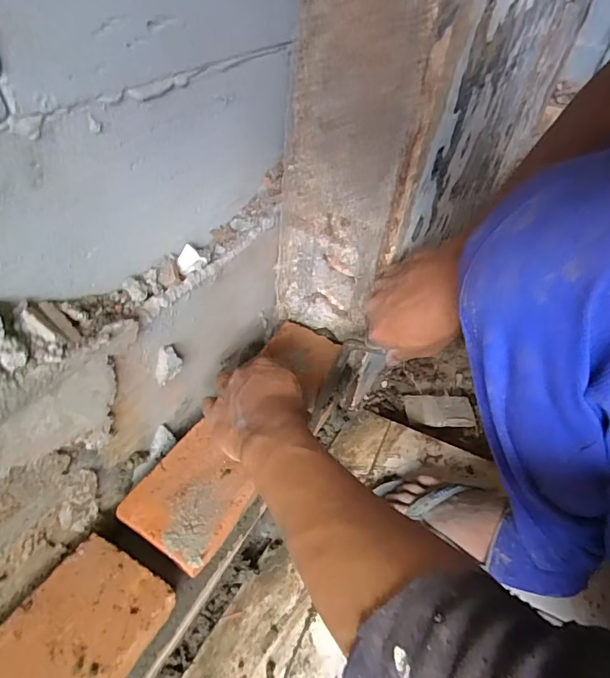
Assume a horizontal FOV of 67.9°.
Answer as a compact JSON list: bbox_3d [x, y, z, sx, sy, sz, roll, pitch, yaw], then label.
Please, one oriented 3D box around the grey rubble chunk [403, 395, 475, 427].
[{"bbox_3d":[0.209,0.110,0.706,0.101,0.014,0.056,5,44,-2],"label":"grey rubble chunk"}]

